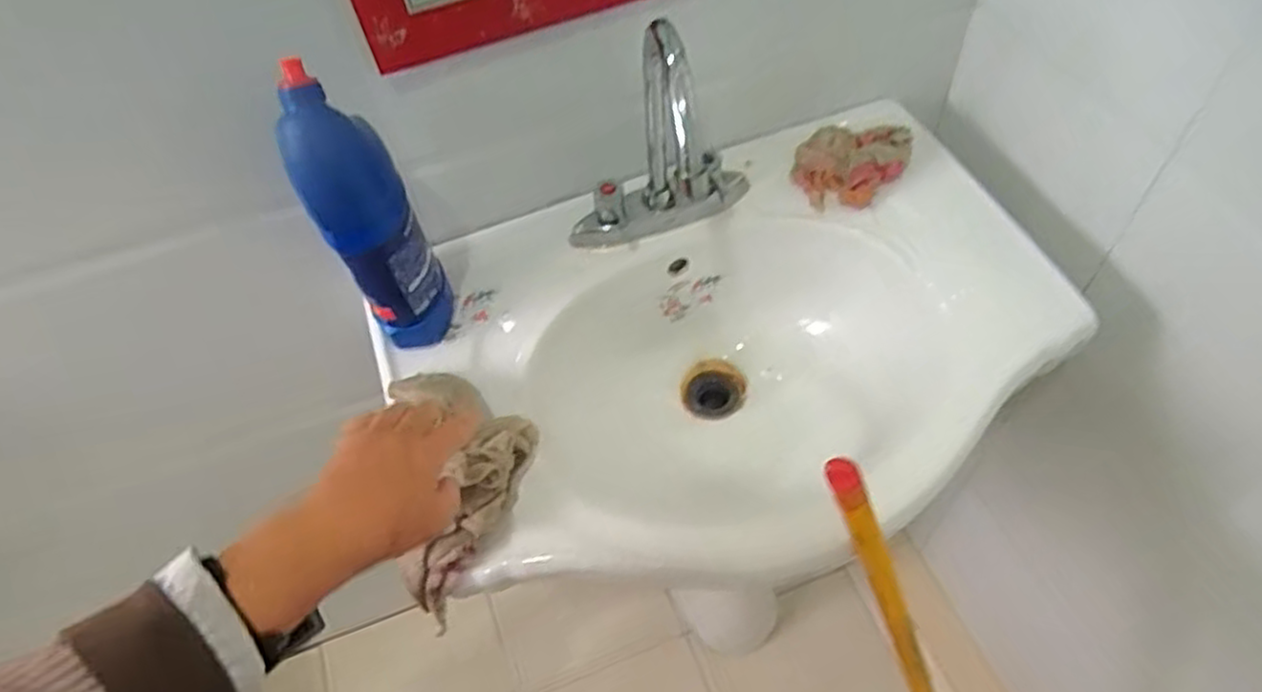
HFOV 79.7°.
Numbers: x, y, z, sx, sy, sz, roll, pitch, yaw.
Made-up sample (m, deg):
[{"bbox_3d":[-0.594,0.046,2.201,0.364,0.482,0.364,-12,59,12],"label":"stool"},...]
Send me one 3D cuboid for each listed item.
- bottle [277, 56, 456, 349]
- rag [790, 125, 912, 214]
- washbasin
[{"bbox_3d":[-0.202,-0.090,0.595,0.062,0.257,0.059,-6,53,-1],"label":"bottle"},{"bbox_3d":[0.218,-0.182,0.762,0.109,0.033,0.106,19,56,17],"label":"rag"},{"bbox_3d":[0.073,0.021,0.730,0.564,0.211,0.398,-18,54,-10],"label":"washbasin"}]

